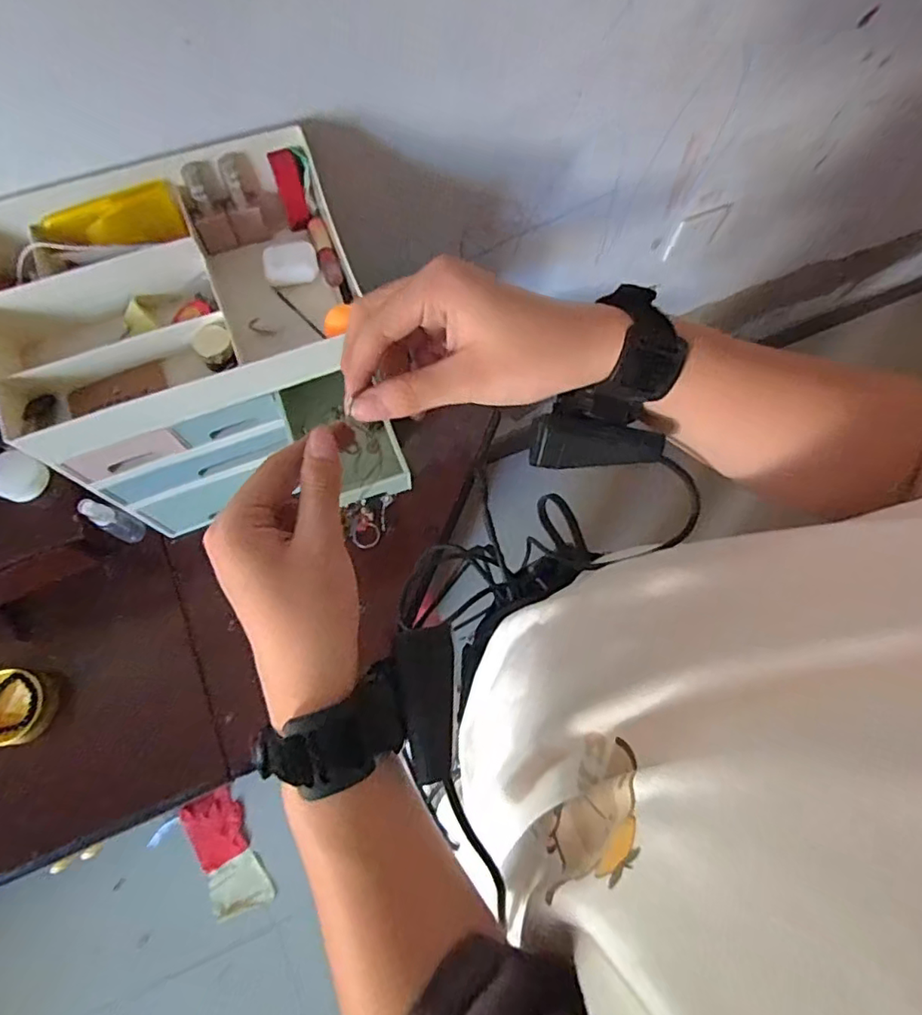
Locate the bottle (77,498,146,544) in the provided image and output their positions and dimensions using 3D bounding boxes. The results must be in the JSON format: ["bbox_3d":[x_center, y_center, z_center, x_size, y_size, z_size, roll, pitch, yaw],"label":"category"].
[{"bbox_3d":[-0.427,0.018,0.704,0.025,0.102,0.026,0,71,-1],"label":"bottle"}]

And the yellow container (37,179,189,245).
[{"bbox_3d":[-0.317,-0.260,0.528,0.115,0.048,0.028,-27,39,-14],"label":"yellow container"}]

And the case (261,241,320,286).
[{"bbox_3d":[-0.168,-0.240,0.562,0.051,0.015,0.039,-14,72,-6],"label":"case"}]

